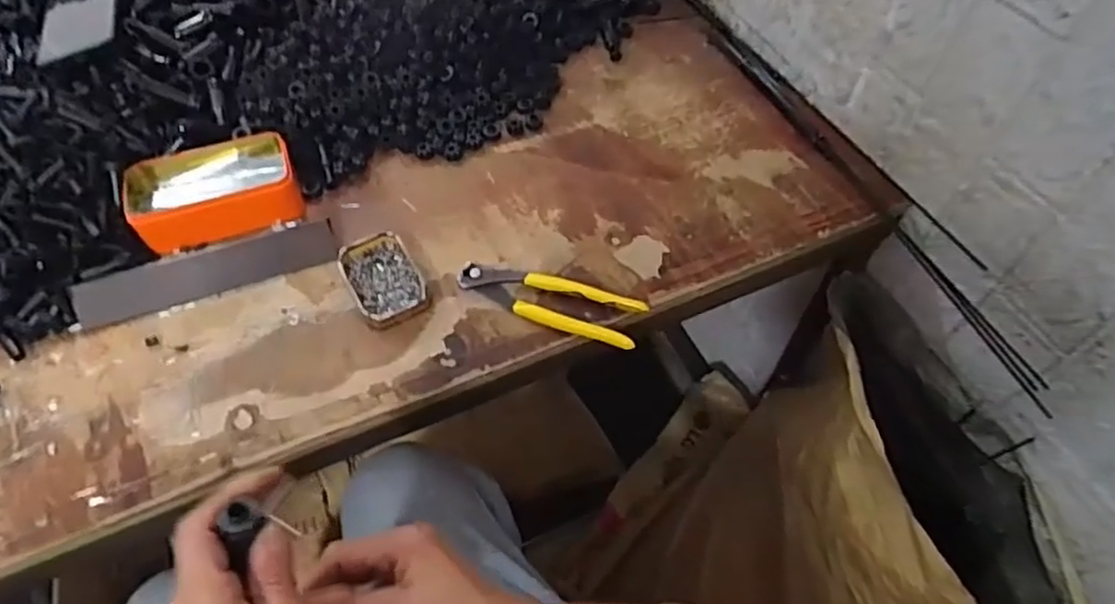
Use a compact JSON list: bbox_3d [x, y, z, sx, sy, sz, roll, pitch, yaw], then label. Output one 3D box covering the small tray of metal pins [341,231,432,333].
[{"bbox_3d":[-0.156,-0.020,0.588,0.059,0.022,0.090,-25,61,-16],"label":"small tray of metal pins"}]

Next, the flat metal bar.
[{"bbox_3d":[-0.311,-0.027,0.590,0.217,0.006,0.041,-19,94,-13],"label":"flat metal bar"}]

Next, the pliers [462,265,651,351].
[{"bbox_3d":[-0.008,0.000,0.577,0.165,0.019,0.047,17,58,10],"label":"pliers"}]

